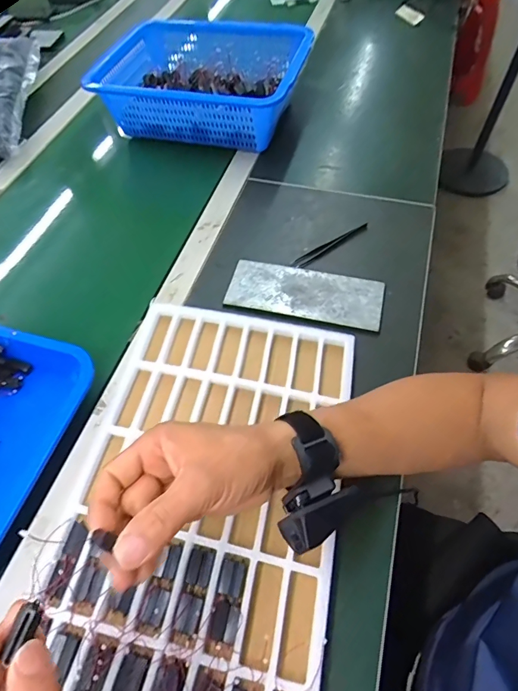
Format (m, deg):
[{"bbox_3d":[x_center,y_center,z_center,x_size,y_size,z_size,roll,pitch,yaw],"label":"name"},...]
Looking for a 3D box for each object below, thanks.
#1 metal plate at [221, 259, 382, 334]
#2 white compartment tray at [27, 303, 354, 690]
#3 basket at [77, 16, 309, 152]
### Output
[{"bbox_3d":[0.060,-0.069,0.525,0.196,0.005,0.074,12,64,10],"label":"metal plate"},{"bbox_3d":[-0.051,0.142,0.388,0.246,0.021,0.409,8,59,8],"label":"white compartment tray"},{"bbox_3d":[-0.105,-0.450,0.703,0.358,0.112,0.220,16,60,13],"label":"basket"}]

